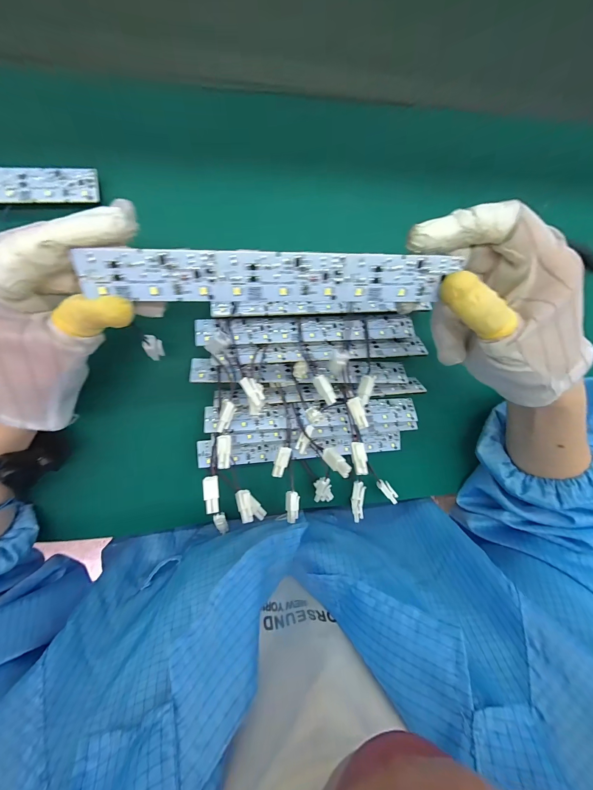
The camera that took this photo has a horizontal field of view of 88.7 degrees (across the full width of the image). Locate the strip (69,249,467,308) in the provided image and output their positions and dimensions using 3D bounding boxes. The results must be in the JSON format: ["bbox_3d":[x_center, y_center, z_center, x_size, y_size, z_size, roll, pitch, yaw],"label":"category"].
[{"bbox_3d":[-0.009,-0.058,0.154,0.177,0.004,0.026,-2,124,-8],"label":"strip"}]

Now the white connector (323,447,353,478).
[{"bbox_3d":[0.030,0.050,0.225,0.013,0.027,0.005,-48,141,0],"label":"white connector"}]

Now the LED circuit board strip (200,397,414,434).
[{"bbox_3d":[0.017,0.017,0.272,0.191,0.008,0.023,-2,67,-9],"label":"LED circuit board strip"}]

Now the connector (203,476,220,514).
[{"bbox_3d":[-0.064,0.075,0.230,0.011,0.004,0.027,-8,73,-4],"label":"connector"}]

